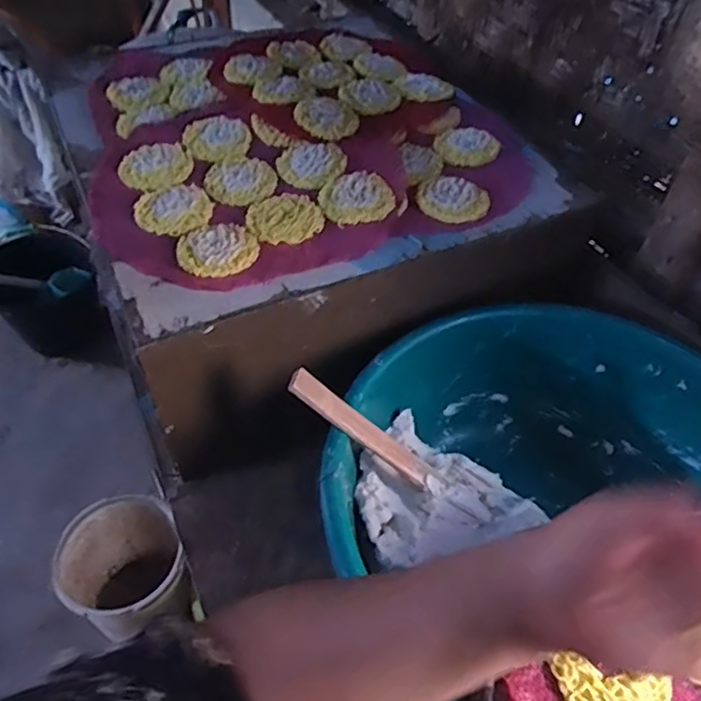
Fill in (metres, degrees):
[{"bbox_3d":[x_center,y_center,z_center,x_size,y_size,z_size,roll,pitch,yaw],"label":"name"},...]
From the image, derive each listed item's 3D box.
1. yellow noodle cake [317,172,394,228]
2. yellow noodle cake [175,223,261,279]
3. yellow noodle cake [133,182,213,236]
[{"bbox_3d":[0.006,-0.166,0.650,0.075,0.013,0.068,-13,51,-13],"label":"yellow noodle cake"},{"bbox_3d":[-0.131,-0.103,0.598,0.078,0.012,0.073,1,49,-1],"label":"yellow noodle cake"},{"bbox_3d":[-0.185,-0.147,0.634,0.078,0.008,0.079,1,49,-1],"label":"yellow noodle cake"}]

